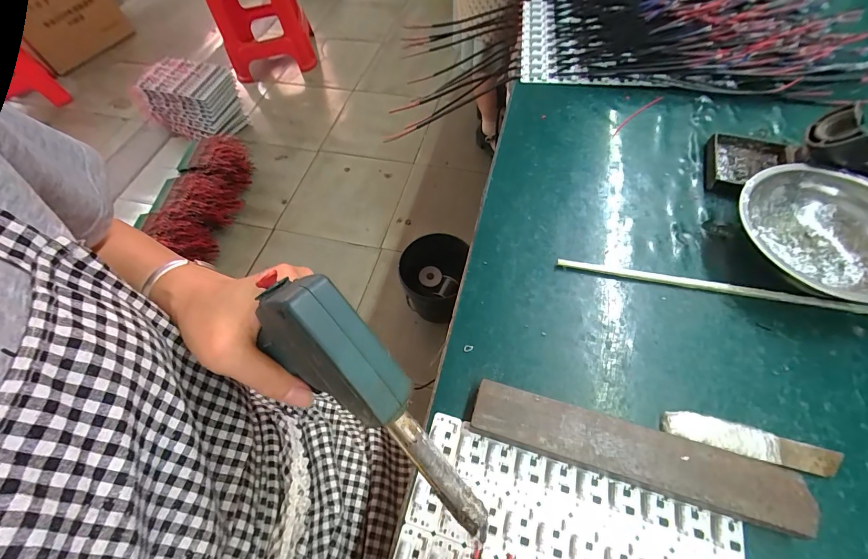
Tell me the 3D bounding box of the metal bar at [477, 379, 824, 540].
[{"bbox_3d":[0.124,0.112,0.239,0.196,0.018,0.037,14,62,12],"label":"metal bar"}]

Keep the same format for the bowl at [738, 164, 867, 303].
[{"bbox_3d":[0.315,-0.035,0.300,0.124,0.040,0.124,-2,60,3],"label":"bowl"}]

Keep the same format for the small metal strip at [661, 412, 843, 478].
[{"bbox_3d":[0.207,0.107,0.240,0.104,0.010,0.021,11,62,10],"label":"small metal strip"}]

